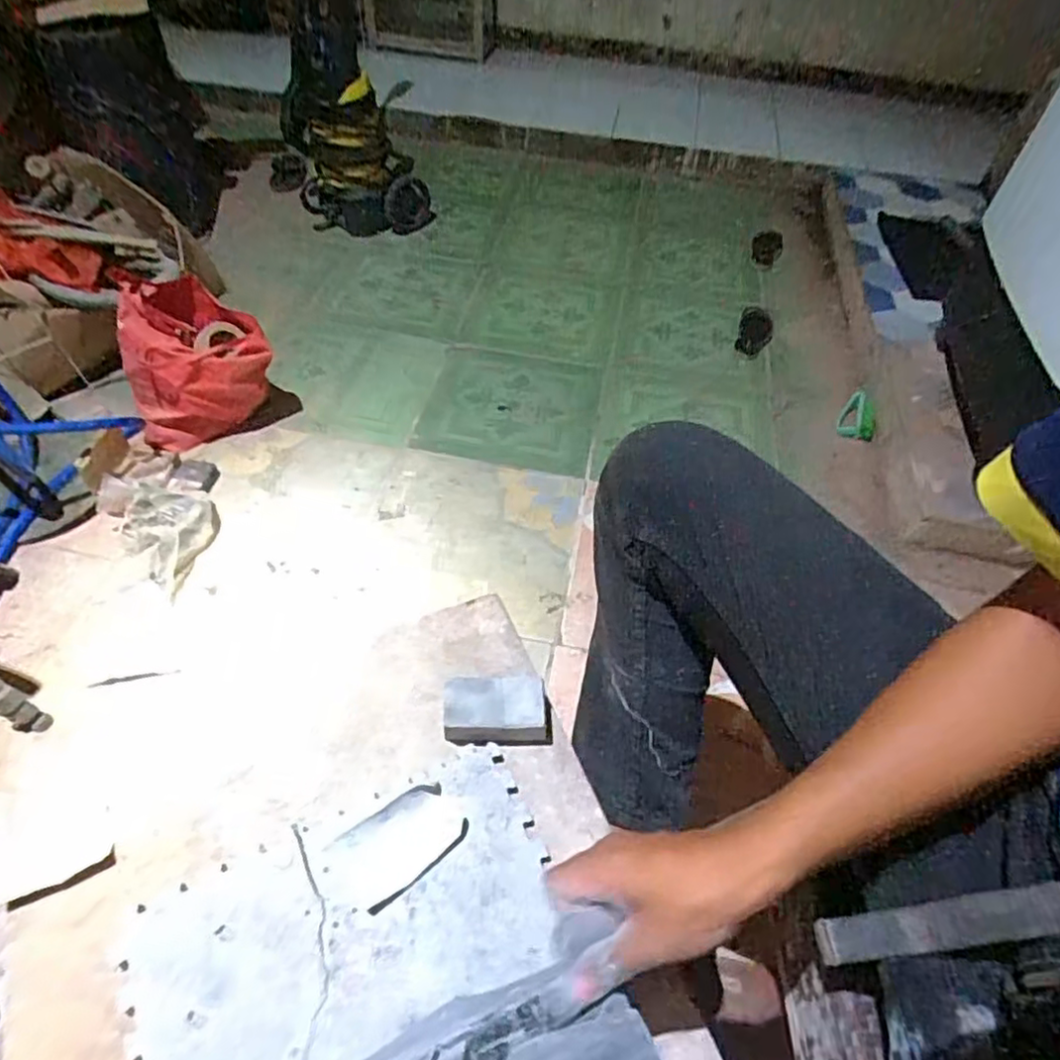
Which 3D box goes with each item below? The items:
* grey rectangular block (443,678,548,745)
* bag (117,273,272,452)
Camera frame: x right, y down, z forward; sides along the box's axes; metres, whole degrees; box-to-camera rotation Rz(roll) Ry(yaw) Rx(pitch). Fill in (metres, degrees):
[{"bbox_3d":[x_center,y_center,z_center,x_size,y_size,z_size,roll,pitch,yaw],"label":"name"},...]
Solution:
[{"bbox_3d":[-0.029,0.161,0.586,0.094,0.038,0.054,1,51,-4],"label":"grey rectangular block"},{"bbox_3d":[-0.657,-0.315,1.292,0.265,0.302,0.173,-17,54,-17],"label":"bag"}]

